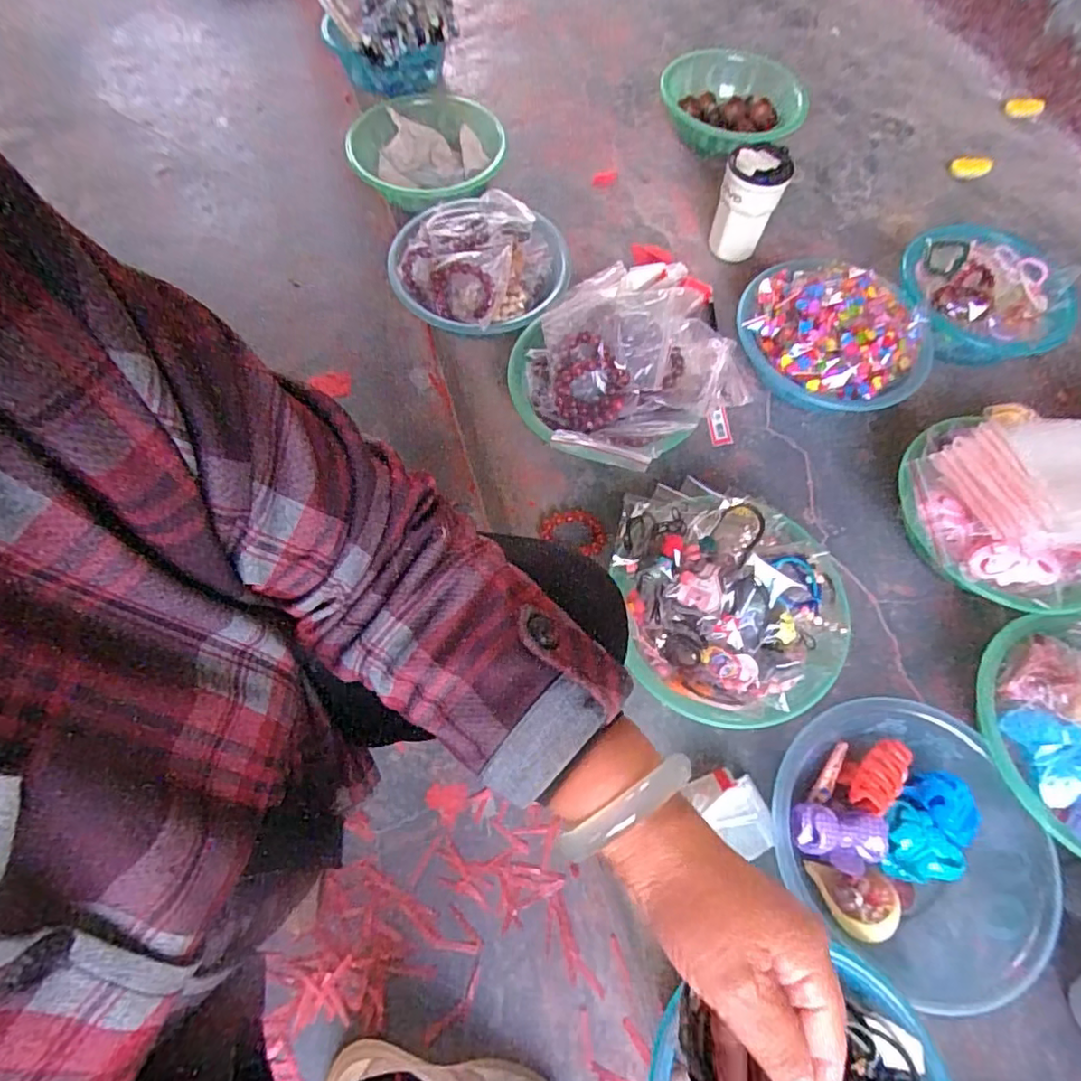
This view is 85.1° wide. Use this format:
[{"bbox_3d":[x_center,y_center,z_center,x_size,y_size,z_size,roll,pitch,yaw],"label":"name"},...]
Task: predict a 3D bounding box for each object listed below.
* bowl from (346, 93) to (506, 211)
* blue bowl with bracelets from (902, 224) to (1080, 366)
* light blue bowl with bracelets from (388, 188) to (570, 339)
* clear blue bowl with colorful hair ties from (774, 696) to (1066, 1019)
[{"bbox_3d":[-0.167,-0.604,0.935,0.258,0.080,0.214,37,69,13],"label":"bowl"},{"bbox_3d":[0.595,-0.328,0.798,0.209,0.085,0.192,1,65,-3],"label":"blue bowl with bracelets"},{"bbox_3d":[-0.085,-0.382,0.802,0.235,0.075,0.245,0,65,-3],"label":"light blue bowl with bracelets"},{"bbox_3d":[0.336,0.275,0.544,0.229,0.075,0.219,1,65,-3],"label":"clear blue bowl with colorful hair ties"}]

